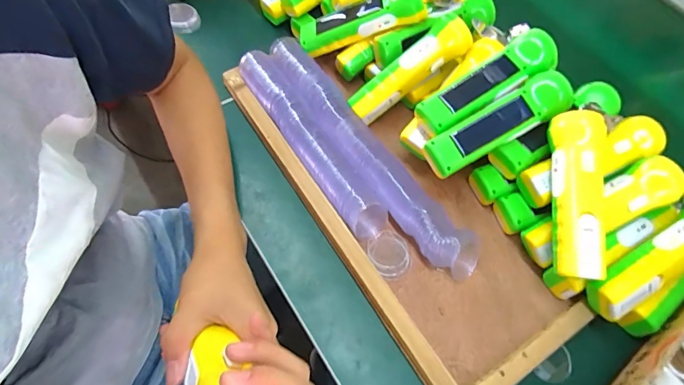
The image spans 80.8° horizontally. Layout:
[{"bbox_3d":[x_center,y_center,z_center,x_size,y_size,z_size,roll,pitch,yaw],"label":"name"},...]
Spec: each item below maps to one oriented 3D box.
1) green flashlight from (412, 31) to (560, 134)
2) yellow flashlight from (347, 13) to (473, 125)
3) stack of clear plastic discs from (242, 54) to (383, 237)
[{"bbox_3d":[0.164,-0.119,0.454,0.165,0.043,0.049,-32,74,-3],"label":"green flashlight"},{"bbox_3d":[0.079,-0.153,0.493,0.161,0.039,0.047,-38,68,7],"label":"yellow flashlight"},{"bbox_3d":[-0.043,-0.063,0.487,0.046,0.045,0.283,-31,69,-20],"label":"stack of clear plastic discs"}]

